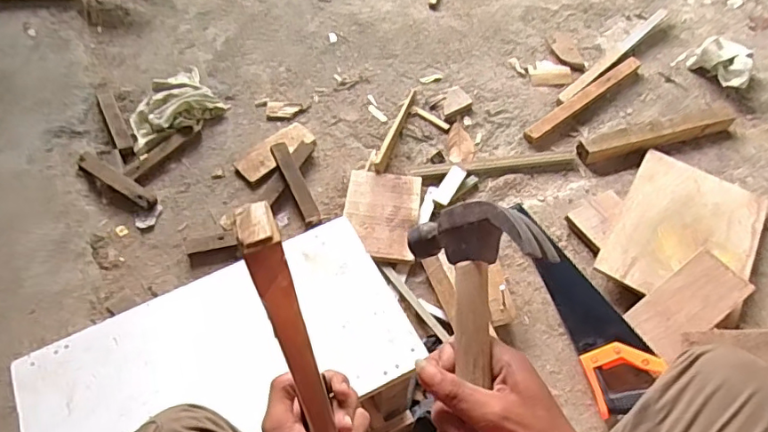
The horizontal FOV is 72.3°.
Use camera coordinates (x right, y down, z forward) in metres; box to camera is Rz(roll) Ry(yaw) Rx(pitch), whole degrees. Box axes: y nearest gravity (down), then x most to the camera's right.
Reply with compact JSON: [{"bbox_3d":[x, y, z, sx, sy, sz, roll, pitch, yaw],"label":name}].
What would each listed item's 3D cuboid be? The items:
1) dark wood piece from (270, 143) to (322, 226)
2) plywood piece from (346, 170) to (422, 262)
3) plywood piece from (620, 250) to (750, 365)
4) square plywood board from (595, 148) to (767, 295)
[{"bbox_3d":[-0.170,-0.063,1.027,0.036,0.022,0.181,-24,79,-16],"label":"dark wood piece"},{"bbox_3d":[-0.002,-0.004,1.011,0.140,0.013,0.201,9,54,-4],"label":"plywood piece"},{"bbox_3d":[0.502,0.146,0.873,0.198,0.018,0.099,-35,65,-11],"label":"plywood piece"},{"bbox_3d":[0.567,0.027,0.983,0.235,0.016,0.341,28,58,17],"label":"square plywood board"}]

